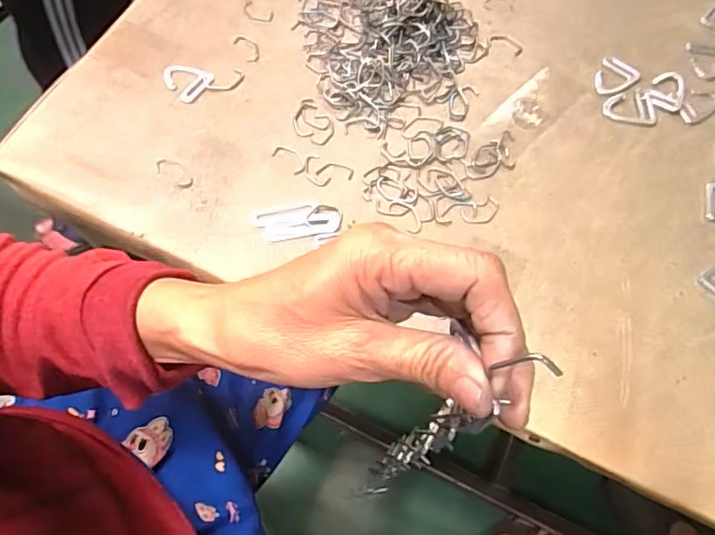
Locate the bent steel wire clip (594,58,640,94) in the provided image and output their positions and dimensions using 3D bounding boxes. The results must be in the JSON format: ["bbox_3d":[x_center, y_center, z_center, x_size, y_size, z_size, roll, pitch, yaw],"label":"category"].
[{"bbox_3d":[0.231,-0.171,0.483,0.036,0.004,0.041,39,70,15],"label":"bent steel wire clip"}]

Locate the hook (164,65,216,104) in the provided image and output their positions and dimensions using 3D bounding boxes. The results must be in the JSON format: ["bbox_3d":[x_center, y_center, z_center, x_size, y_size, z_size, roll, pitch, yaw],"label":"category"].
[{"bbox_3d":[-0.153,-0.168,0.477,0.043,0.006,0.034,36,70,14],"label":"hook"}]

